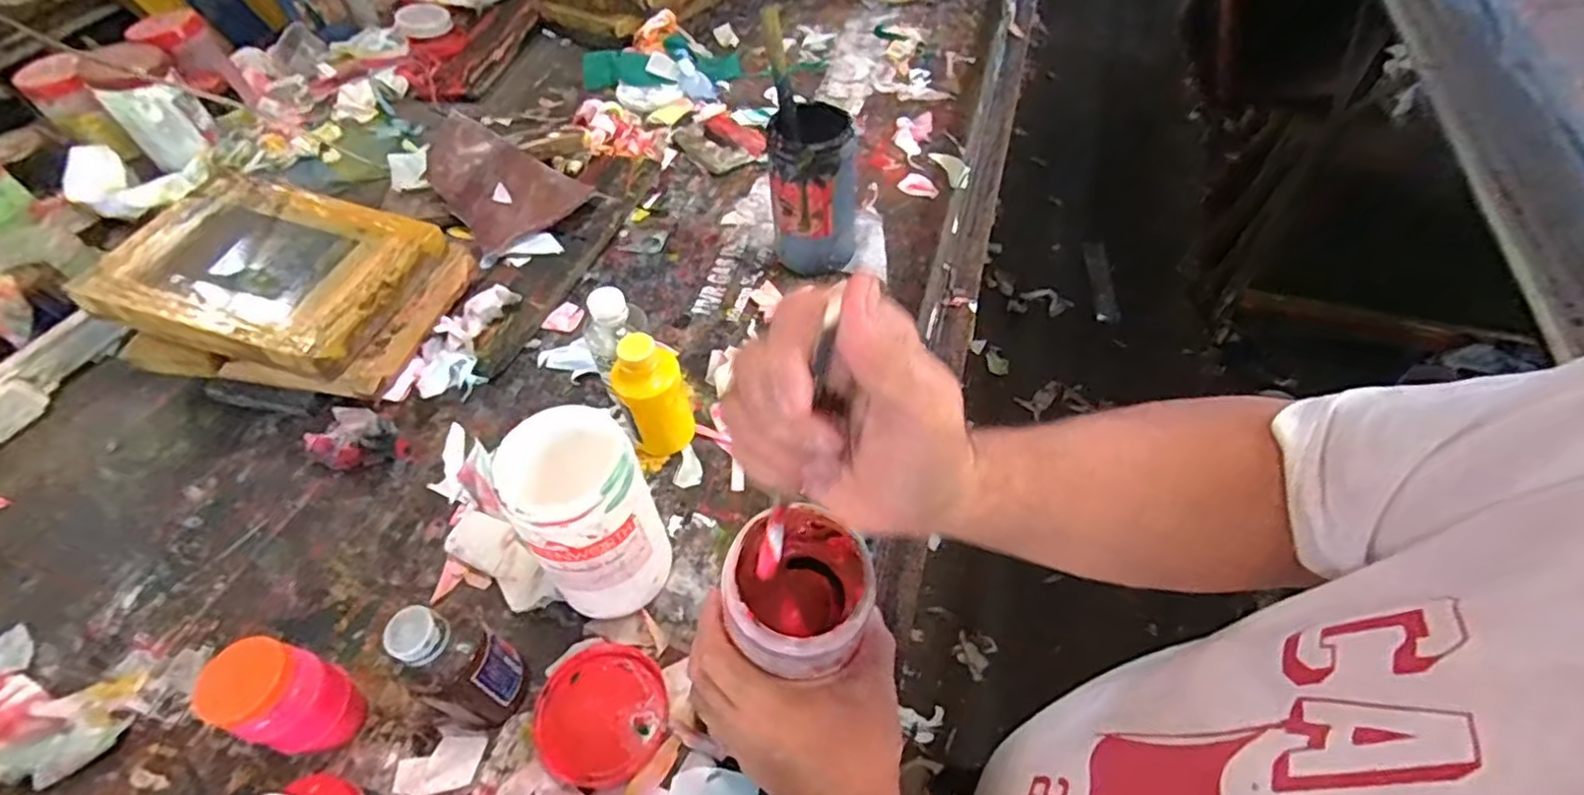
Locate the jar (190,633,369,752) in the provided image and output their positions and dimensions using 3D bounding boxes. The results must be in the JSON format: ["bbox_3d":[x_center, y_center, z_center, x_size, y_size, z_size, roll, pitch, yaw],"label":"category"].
[{"bbox_3d":[-0.352,0.211,0.480,0.052,0.107,0.057,-1,52,2],"label":"jar"}]

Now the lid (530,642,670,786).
[{"bbox_3d":[-0.142,0.236,0.515,0.096,0.011,0.095,-1,52,2],"label":"lid"}]

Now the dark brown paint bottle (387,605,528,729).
[{"bbox_3d":[-0.230,0.188,0.485,0.051,0.131,0.055,-1,52,2],"label":"dark brown paint bottle"}]

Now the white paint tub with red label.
[{"bbox_3d":[-0.150,0.094,0.523,0.091,0.169,0.101,-30,56,-19],"label":"white paint tub with red label"}]

